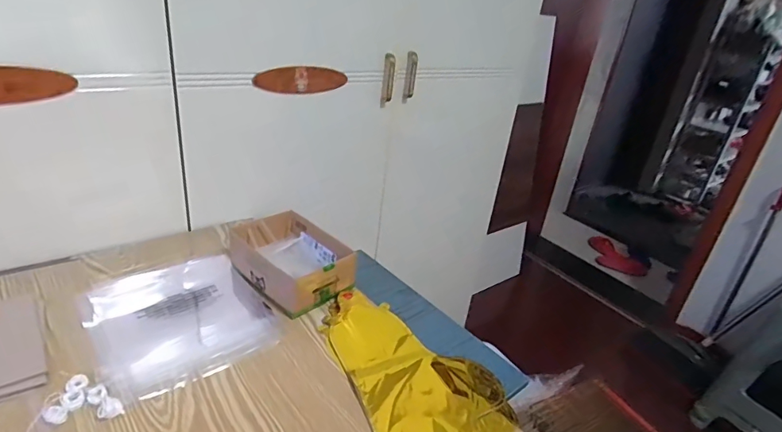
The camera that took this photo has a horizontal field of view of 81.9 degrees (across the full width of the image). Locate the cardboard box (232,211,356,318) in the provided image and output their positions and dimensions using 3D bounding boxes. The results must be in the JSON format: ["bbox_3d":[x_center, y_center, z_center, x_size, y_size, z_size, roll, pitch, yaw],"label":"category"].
[{"bbox_3d":[-0.158,0.069,0.724,0.188,0.065,0.133,27,33,34],"label":"cardboard box"}]

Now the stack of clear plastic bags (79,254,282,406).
[{"bbox_3d":[-0.298,0.140,0.643,0.215,0.010,0.240,-17,36,-39],"label":"stack of clear plastic bags"}]

